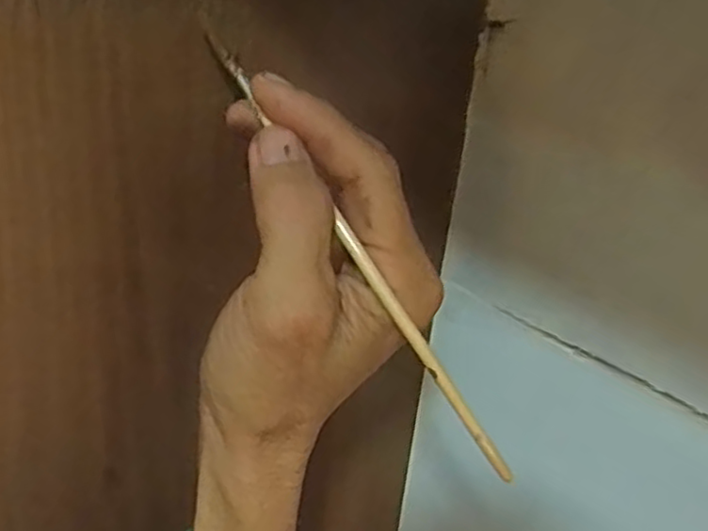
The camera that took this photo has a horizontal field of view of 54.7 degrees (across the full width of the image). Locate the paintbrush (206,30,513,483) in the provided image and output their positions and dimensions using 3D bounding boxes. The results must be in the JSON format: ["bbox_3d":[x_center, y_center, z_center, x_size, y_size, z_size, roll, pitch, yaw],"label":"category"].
[{"bbox_3d":[-0.002,-0.007,0.221,0.008,0.007,0.174,-18,70,-48],"label":"paintbrush"}]

